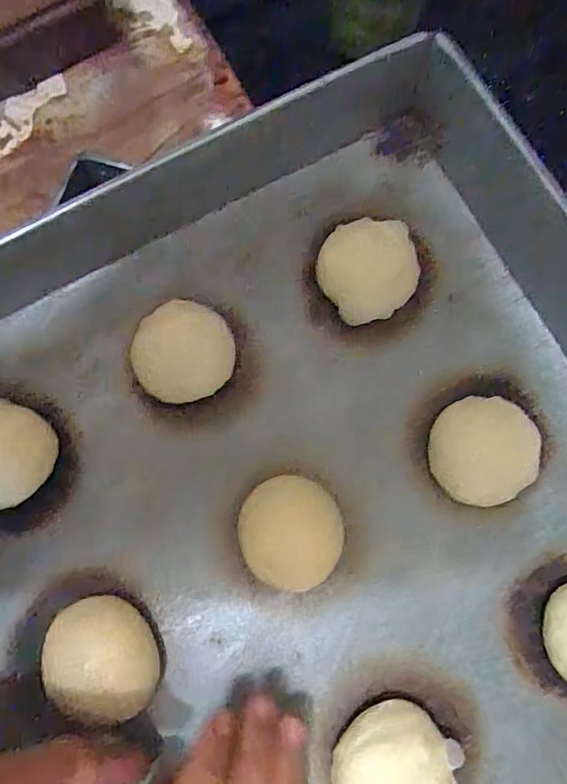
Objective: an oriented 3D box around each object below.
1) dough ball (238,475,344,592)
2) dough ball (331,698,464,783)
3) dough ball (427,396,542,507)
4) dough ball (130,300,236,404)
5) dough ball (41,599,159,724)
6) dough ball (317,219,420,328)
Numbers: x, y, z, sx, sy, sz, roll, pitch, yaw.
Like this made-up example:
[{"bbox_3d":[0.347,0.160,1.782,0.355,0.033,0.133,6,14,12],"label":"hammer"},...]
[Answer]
[{"bbox_3d":[0.004,0.078,0.307,0.054,0.020,0.058,0,78,0],"label":"dough ball"},{"bbox_3d":[0.054,0.186,0.276,0.059,0.030,0.052,-40,81,-8],"label":"dough ball"},{"bbox_3d":[0.108,0.032,0.305,0.054,0.028,0.057,0,78,0],"label":"dough ball"},{"bbox_3d":[-0.059,-0.023,0.317,0.057,0.022,0.053,0,78,0],"label":"dough ball"},{"bbox_3d":[-0.093,0.137,0.285,0.049,0.032,0.057,-13,78,-3],"label":"dough ball"},{"bbox_3d":[0.049,-0.072,0.323,0.055,0.019,0.054,0,78,0],"label":"dough ball"}]

